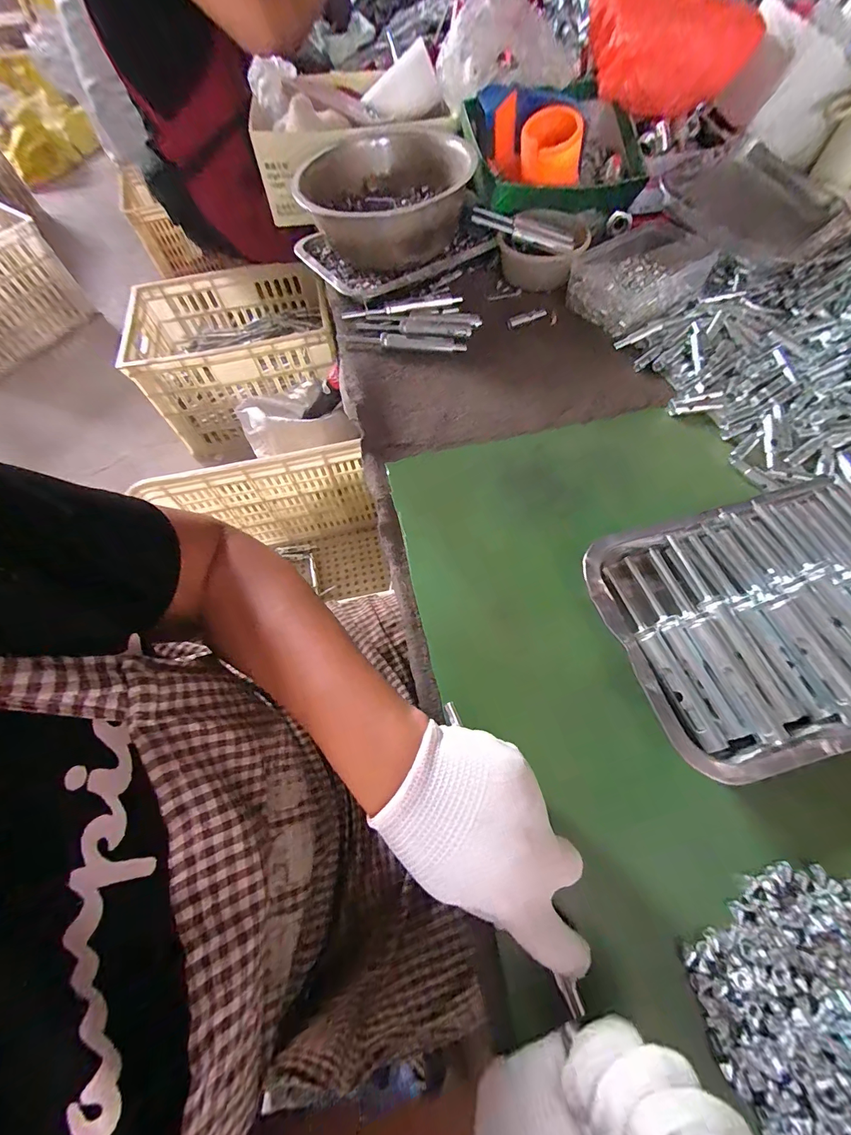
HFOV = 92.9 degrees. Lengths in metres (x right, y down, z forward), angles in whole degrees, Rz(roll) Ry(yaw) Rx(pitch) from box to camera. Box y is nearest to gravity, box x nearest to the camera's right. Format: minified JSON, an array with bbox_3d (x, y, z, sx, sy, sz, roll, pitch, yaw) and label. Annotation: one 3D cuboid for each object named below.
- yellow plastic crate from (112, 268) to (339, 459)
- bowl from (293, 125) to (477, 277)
[{"bbox_3d":[-0.507,-0.606,1.173,0.497,0.305,0.396,-12,64,-2],"label":"yellow plastic crate"},{"bbox_3d":[-0.043,-0.467,0.536,0.201,0.106,0.209,-2,64,3],"label":"bowl"}]

